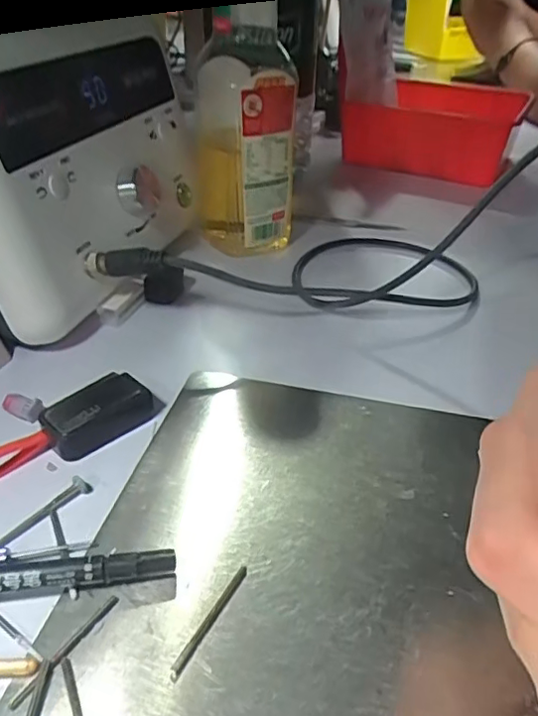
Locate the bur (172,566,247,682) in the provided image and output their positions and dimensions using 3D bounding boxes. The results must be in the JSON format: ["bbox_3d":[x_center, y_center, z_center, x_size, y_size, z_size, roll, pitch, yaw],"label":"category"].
[{"bbox_3d":[-0.020,0.090,0.198,0.004,0.004,0.045,20,40,23],"label":"bur"}]

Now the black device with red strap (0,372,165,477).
[{"bbox_3d":[-0.092,0.033,0.263,0.089,0.019,0.027,-28,45,-35],"label":"black device with red strap"}]

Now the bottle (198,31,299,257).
[{"bbox_3d":[-0.016,-0.156,0.417,0.070,0.147,0.075,-1,36,-5],"label":"bottle"}]

